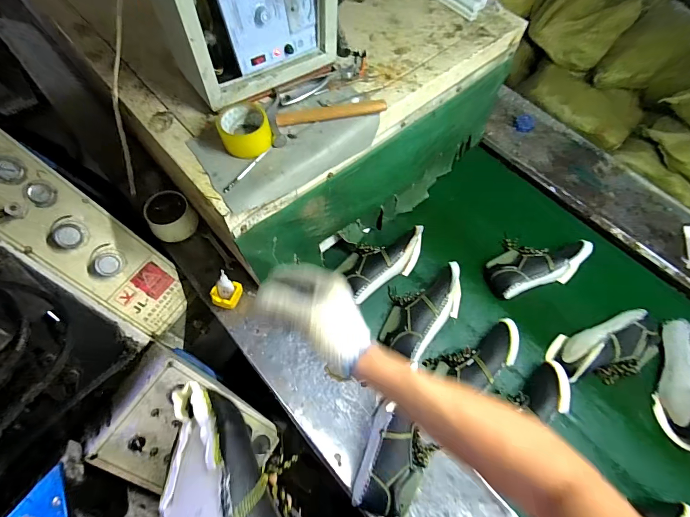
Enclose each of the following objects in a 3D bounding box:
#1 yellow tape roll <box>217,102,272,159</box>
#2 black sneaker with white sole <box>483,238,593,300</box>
[{"bbox_3d":[-0.186,-0.241,0.662,0.089,0.046,0.094,0,63,-1],"label":"yellow tape roll"},{"bbox_3d":[0.531,0.004,0.995,0.260,0.116,0.159,-15,64,-8],"label":"black sneaker with white sole"}]

